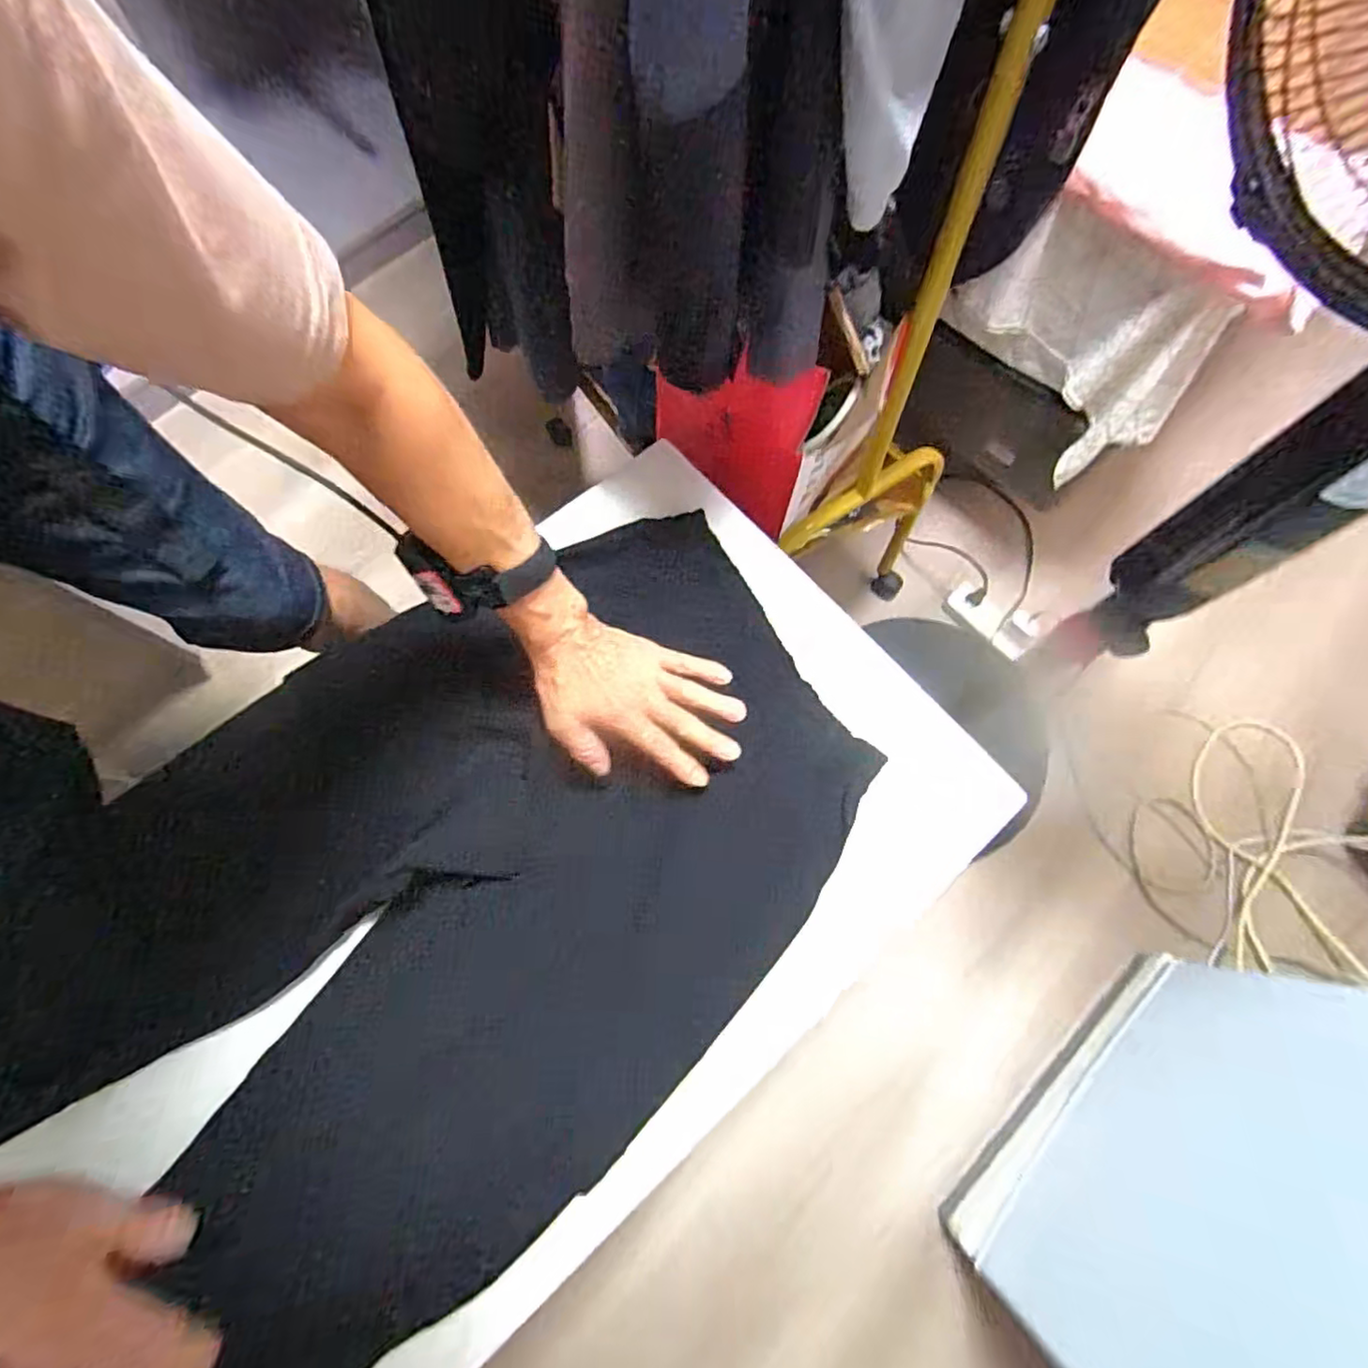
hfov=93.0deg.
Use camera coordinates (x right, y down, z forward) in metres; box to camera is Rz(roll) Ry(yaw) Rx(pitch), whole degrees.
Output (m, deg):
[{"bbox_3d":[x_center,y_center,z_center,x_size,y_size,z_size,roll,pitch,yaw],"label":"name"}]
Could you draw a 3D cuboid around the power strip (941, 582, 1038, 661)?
[{"bbox_3d":[0.497,-0.107,1.052,0.141,0.029,0.067,38,76,10],"label":"power strip"}]

